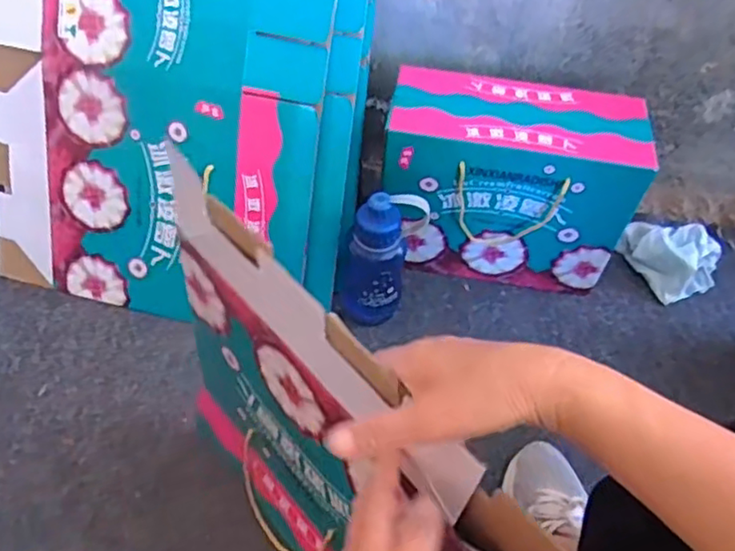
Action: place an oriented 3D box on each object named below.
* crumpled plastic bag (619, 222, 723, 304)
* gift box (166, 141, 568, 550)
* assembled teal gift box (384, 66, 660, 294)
[{"bbox_3d":[0.490,-0.042,1.014,0.143,0.049,0.149,-22,59,-20],"label":"crumpled plastic bag"},{"bbox_3d":[-0.030,0.187,0.533,0.050,0.409,0.459,-34,63,-26],"label":"gift box"},{"bbox_3d":[0.191,-0.125,0.918,0.325,0.264,0.141,10,53,2],"label":"assembled teal gift box"}]

